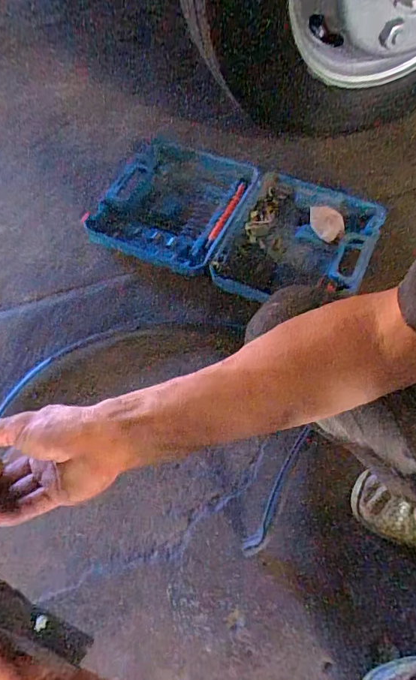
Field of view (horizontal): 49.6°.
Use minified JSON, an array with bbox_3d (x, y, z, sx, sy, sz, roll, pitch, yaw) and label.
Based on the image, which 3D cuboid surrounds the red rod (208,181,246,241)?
[{"bbox_3d":[0.039,-0.251,0.878,0.019,0.021,0.163,24,61,11],"label":"red rod"}]

